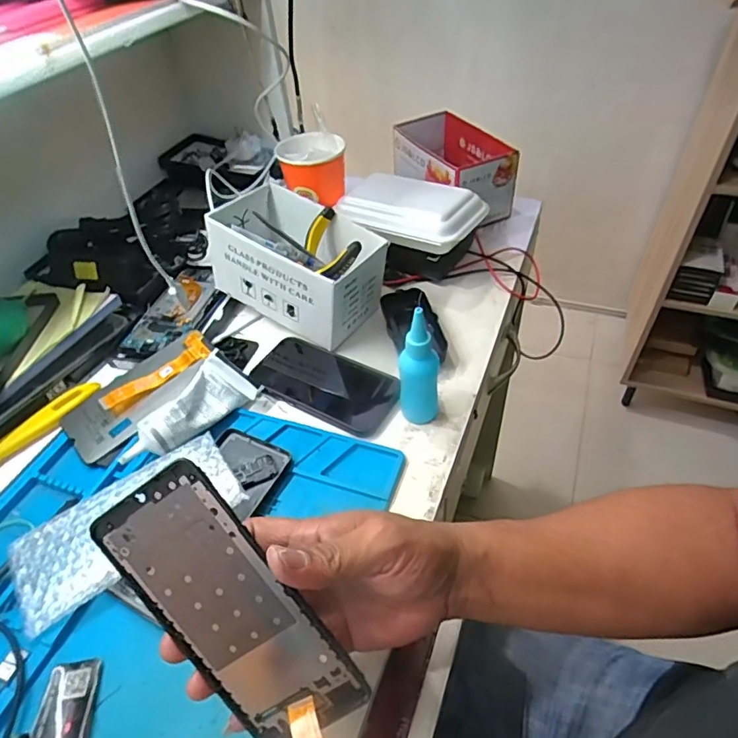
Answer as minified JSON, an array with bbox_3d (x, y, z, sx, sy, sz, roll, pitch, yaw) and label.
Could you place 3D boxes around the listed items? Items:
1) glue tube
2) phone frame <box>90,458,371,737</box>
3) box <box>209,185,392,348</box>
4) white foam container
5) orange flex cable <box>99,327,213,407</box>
[{"bbox_3d":[-0.173,0.038,0.475,0.054,0.039,0.128,34,57,31],"label":"glue tube"},{"bbox_3d":[-0.073,0.127,0.271,0.073,0.159,0.004,-36,4,11],"label":"phone frame"},{"bbox_3d":[-0.079,-0.119,0.570,0.184,0.096,0.101,25,53,26],"label":"box"},{"bbox_3d":[0.047,-0.190,0.610,0.170,0.040,0.094,21,52,24],"label":"white foam container"},{"bbox_3d":[-0.216,0.000,0.518,0.114,0.010,0.043,-33,52,-24],"label":"orange flex cable"}]

